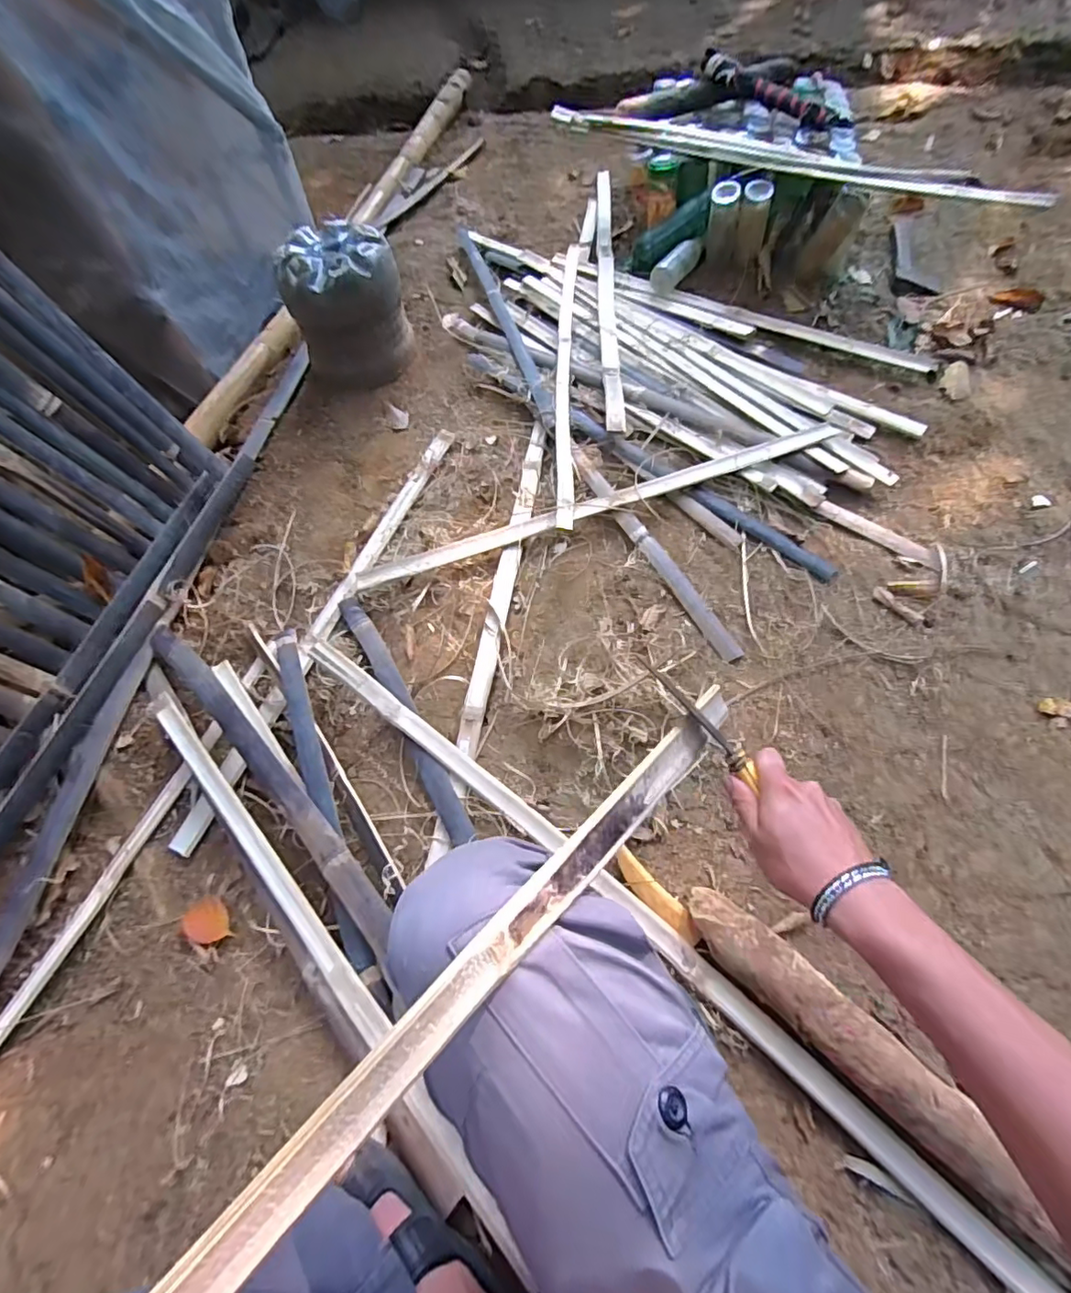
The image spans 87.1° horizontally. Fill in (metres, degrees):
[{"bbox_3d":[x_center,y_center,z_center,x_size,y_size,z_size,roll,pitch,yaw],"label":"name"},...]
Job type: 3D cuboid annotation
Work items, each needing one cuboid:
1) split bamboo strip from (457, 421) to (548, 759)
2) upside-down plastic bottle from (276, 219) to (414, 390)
[{"bbox_3d":[-0.047,-0.144,0.987,0.040,0.019,0.693,6,59,8],"label":"split bamboo strip"},{"bbox_3d":[-0.407,-0.735,1.231,0.238,0.245,0.204,-17,59,-6],"label":"upside-down plastic bottle"}]

